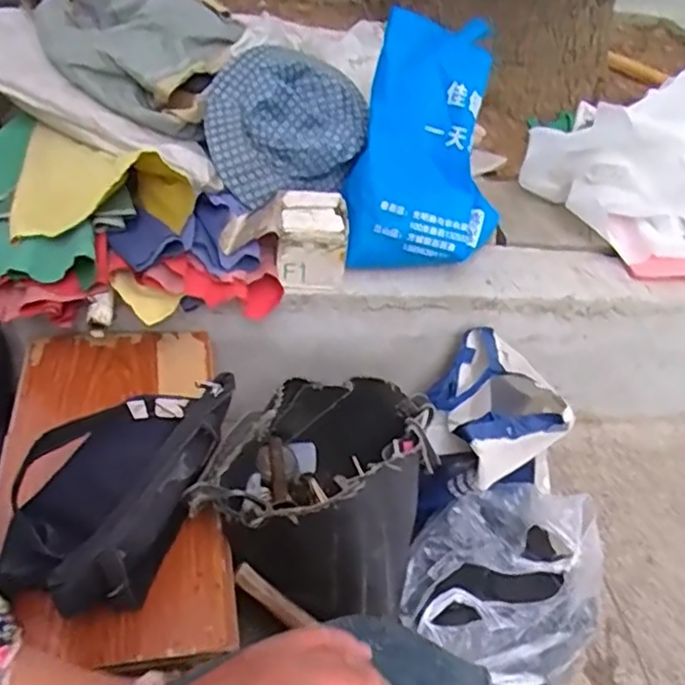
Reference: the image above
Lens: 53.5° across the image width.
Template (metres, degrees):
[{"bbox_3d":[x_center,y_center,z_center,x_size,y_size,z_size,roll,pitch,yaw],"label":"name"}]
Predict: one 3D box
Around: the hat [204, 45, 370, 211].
[{"bbox_3d":[-0.088,-0.329,1.054,0.240,0.177,0.155,1,39,-6],"label":"hat"}]

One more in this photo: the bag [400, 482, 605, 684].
[{"bbox_3d":[0.201,0.298,0.850,0.231,0.195,0.249,33,46,29],"label":"bag"}]

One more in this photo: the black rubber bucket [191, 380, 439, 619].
[{"bbox_3d":[-0.018,0.180,0.845,0.235,0.244,0.302,11,39,6],"label":"black rubber bucket"}]

